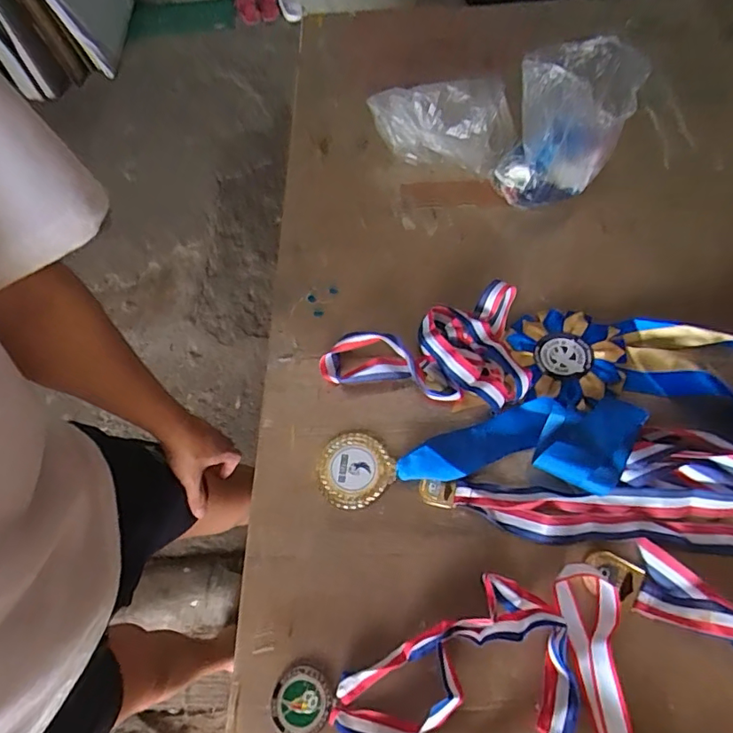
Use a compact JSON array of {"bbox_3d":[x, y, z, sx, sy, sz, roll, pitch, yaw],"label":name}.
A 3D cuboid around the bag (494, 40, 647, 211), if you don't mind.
[{"bbox_3d":[0.224,-0.261,0.606,0.122,0.188,0.080,23,64,16],"label":"bag"}]

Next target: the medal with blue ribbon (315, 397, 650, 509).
[{"bbox_3d":[0.106,0.080,0.503,0.305,0.040,0.092,-4,60,2],"label":"medal with blue ribbon"}]

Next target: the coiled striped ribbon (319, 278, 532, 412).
[{"bbox_3d":[0.066,-0.031,0.570,0.213,0.038,0.135,9,61,9],"label":"coiled striped ribbon"}]

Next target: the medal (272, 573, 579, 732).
[{"bbox_3d":[0.043,0.235,0.425,0.233,0.026,0.112,-3,60,2],"label":"medal"}]

